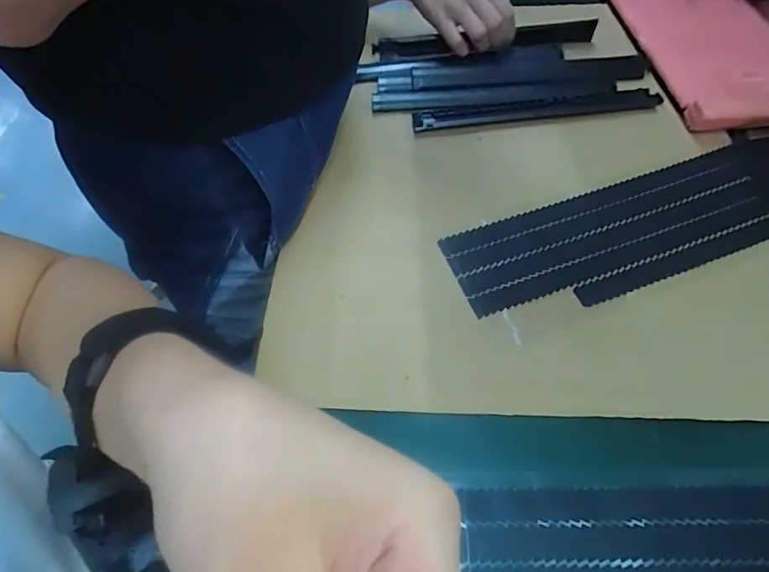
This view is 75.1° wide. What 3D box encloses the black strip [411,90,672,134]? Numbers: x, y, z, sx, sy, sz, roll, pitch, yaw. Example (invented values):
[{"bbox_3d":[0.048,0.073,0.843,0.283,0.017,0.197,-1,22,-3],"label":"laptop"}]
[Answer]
[{"bbox_3d":[0.145,-0.174,0.482,0.236,0.007,0.030,-7,55,-2],"label":"black strip"}]

